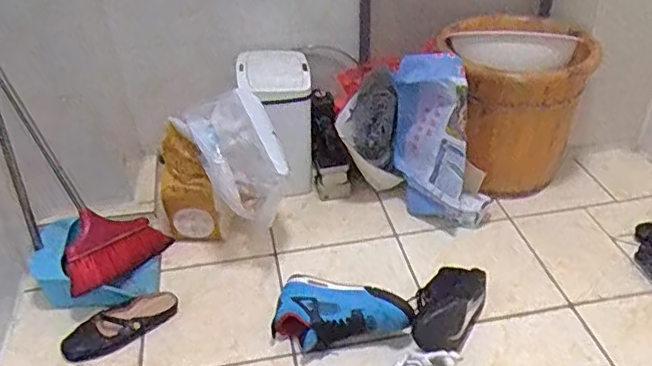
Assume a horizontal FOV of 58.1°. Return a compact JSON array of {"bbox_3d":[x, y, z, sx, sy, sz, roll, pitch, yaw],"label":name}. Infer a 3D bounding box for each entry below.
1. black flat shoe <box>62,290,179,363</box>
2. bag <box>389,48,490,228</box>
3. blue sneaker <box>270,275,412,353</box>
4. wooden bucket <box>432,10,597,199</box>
[{"bbox_3d":[-0.430,0.290,1.229,0.240,0.045,0.092,-24,41,-26],"label":"black flat shoe"},{"bbox_3d":[0.276,-0.098,1.425,0.142,0.378,0.260,-23,41,-25],"label":"bag"},{"bbox_3d":[0.034,0.272,1.183,0.270,0.092,0.137,7,37,13],"label":"blue sneaker"},{"bbox_3d":[0.477,-0.214,1.500,0.330,0.393,0.349,-2,36,1],"label":"wooden bucket"}]

